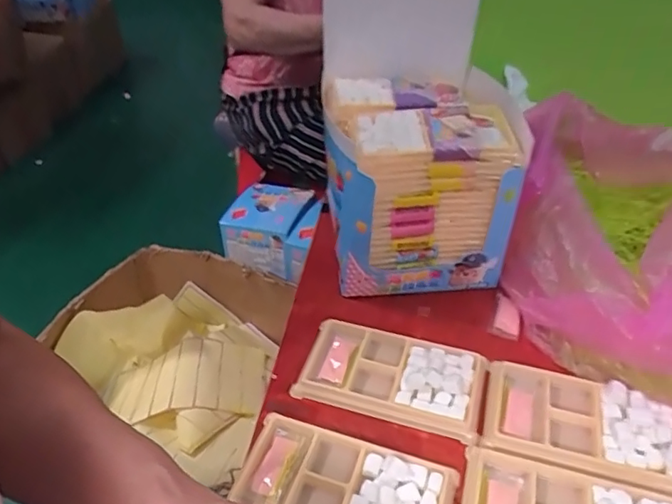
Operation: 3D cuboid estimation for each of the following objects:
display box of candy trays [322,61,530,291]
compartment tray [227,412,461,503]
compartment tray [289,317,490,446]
[{"bbox_3d":[0.074,-0.067,0.516,0.159,0.137,0.153,-4,39,-3],"label":"display box of candy trays"},{"bbox_3d":[0.002,0.151,0.356,0.139,0.015,0.075,12,41,15],"label":"compartment tray"},{"bbox_3d":[0.043,0.092,0.428,0.136,0.011,0.075,12,40,15],"label":"compartment tray"}]

